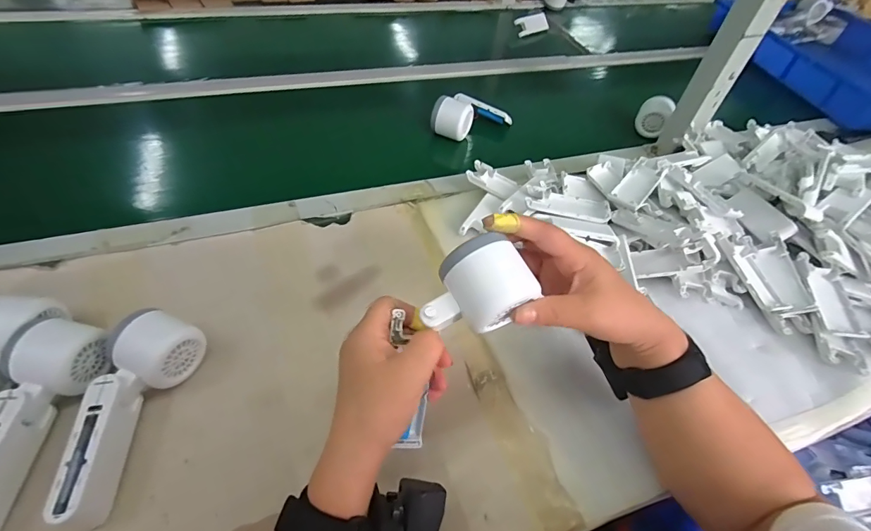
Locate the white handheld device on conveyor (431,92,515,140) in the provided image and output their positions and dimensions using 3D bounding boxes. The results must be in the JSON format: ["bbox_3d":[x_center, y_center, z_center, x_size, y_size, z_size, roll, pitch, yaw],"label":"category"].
[{"bbox_3d":[0.058,-0.250,0.675,0.095,0.049,0.118,29,56,19],"label":"white handheld device on conveyor"}]

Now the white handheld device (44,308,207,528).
[{"bbox_3d":[-0.264,0.114,0.342,0.068,0.070,0.169,11,53,4],"label":"white handheld device"}]

